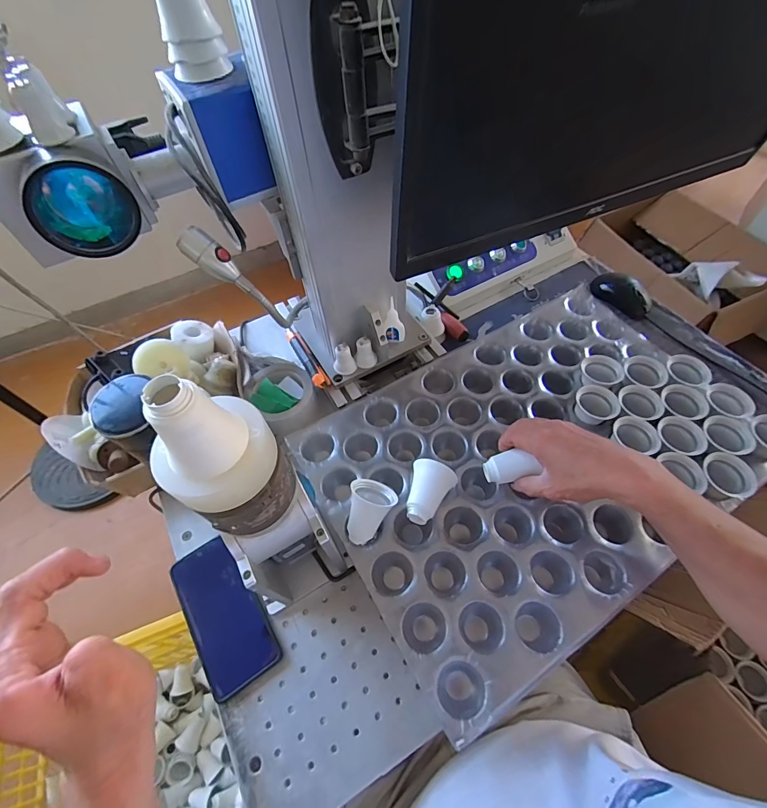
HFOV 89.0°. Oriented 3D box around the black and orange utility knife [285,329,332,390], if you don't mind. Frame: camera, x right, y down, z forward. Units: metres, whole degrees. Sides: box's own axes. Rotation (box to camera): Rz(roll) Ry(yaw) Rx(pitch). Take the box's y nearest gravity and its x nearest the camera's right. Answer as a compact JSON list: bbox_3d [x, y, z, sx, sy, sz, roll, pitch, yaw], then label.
[{"bbox_3d":[-0.114,-0.072,0.571,0.024,0.021,0.121,-27,60,-15],"label":"black and orange utility knife"}]

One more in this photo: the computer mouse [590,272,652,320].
[{"bbox_3d":[0.421,-0.198,0.687,0.058,0.031,0.111,-22,59,-12],"label":"computer mouse"}]

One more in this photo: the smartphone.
[{"bbox_3d":[-0.184,0.234,0.446,0.075,0.016,0.160,-30,61,-17],"label":"smartphone"}]

